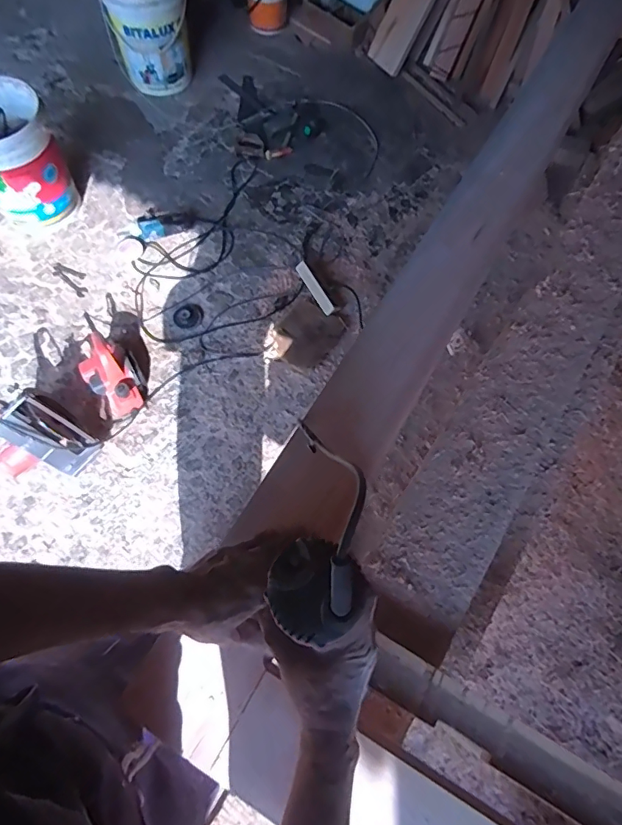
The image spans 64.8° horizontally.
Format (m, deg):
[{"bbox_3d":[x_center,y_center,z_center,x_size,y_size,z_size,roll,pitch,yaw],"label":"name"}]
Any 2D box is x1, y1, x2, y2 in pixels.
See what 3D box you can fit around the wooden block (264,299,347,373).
[{"bbox_3d":[-0.017,-0.243,1.562,0.193,0.025,0.223,37,78,16],"label":"wooden block"}]

